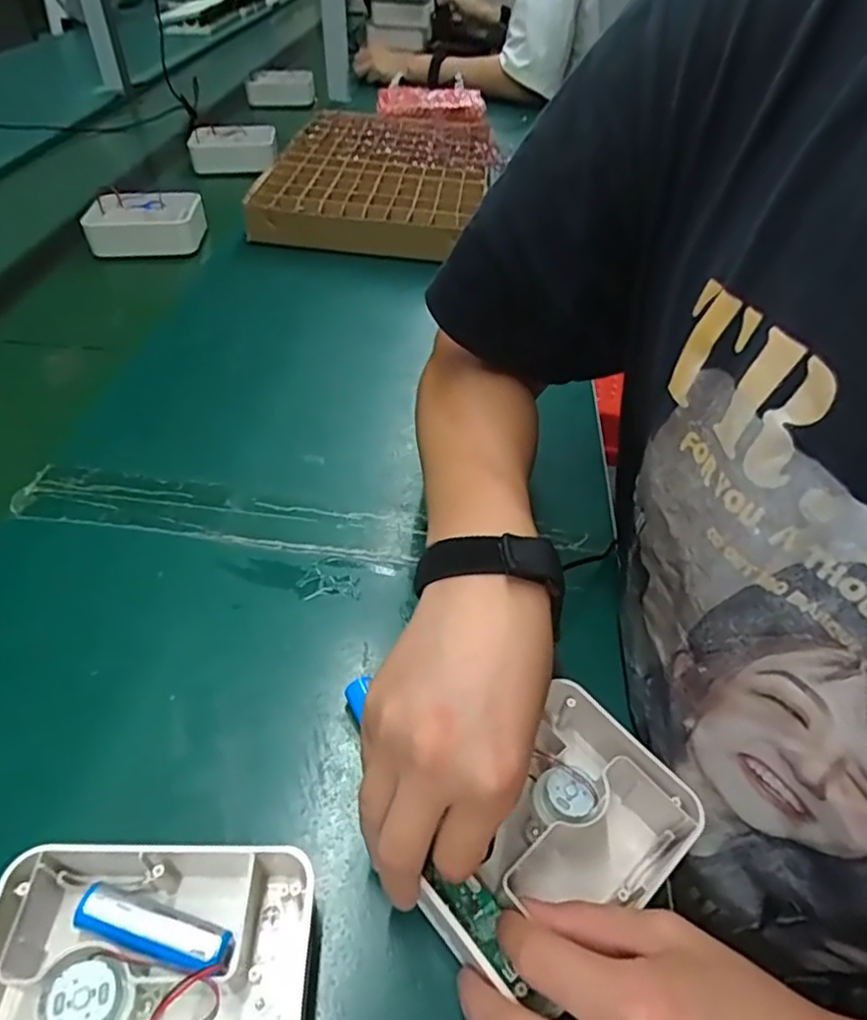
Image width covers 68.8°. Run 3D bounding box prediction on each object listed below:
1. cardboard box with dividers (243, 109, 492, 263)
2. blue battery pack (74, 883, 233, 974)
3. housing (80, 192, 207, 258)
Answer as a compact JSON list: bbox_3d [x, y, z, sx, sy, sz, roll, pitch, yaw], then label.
[{"bbox_3d":[-0.076,-0.493,0.941,0.287,0.058,0.467,9,45,4],"label":"cardboard box with dividers"},{"bbox_3d":[-0.120,0.184,0.276,0.068,0.021,0.019,13,46,9],"label":"blue battery pack"},{"bbox_3d":[-0.363,-0.362,0.800,0.136,0.056,0.098,-7,46,-11],"label":"housing"}]

